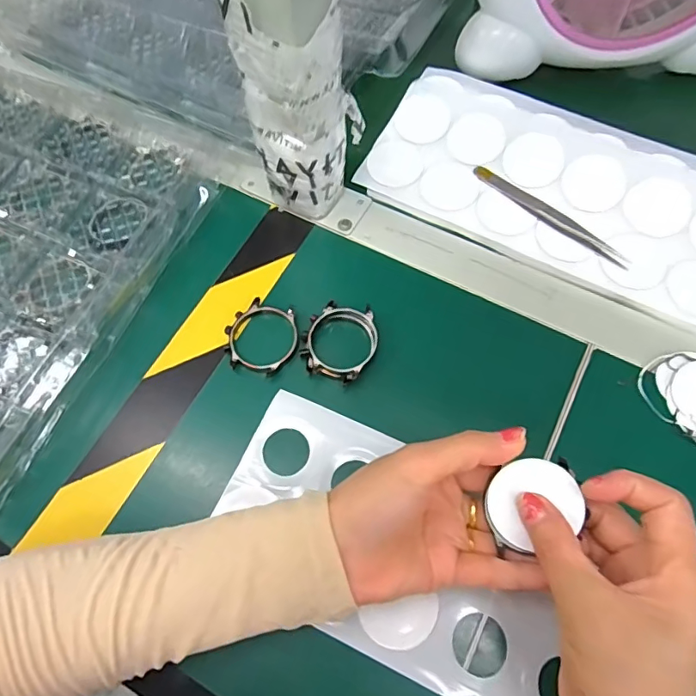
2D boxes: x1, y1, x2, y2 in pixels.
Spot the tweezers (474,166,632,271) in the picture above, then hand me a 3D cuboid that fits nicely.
[{"bbox_3d":[0.144,-0.095,0.359,0.126,0.008,0.011,42,71,18],"label":"tweezers"}]

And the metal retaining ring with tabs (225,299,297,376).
[{"bbox_3d":[-0.057,-0.007,0.329,0.048,0.005,0.050,0,64,0],"label":"metal retaining ring with tabs"}]

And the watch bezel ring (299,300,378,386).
[{"bbox_3d":[-0.006,-0.005,0.318,0.047,0.011,0.051,16,65,7],"label":"watch bezel ring"}]

